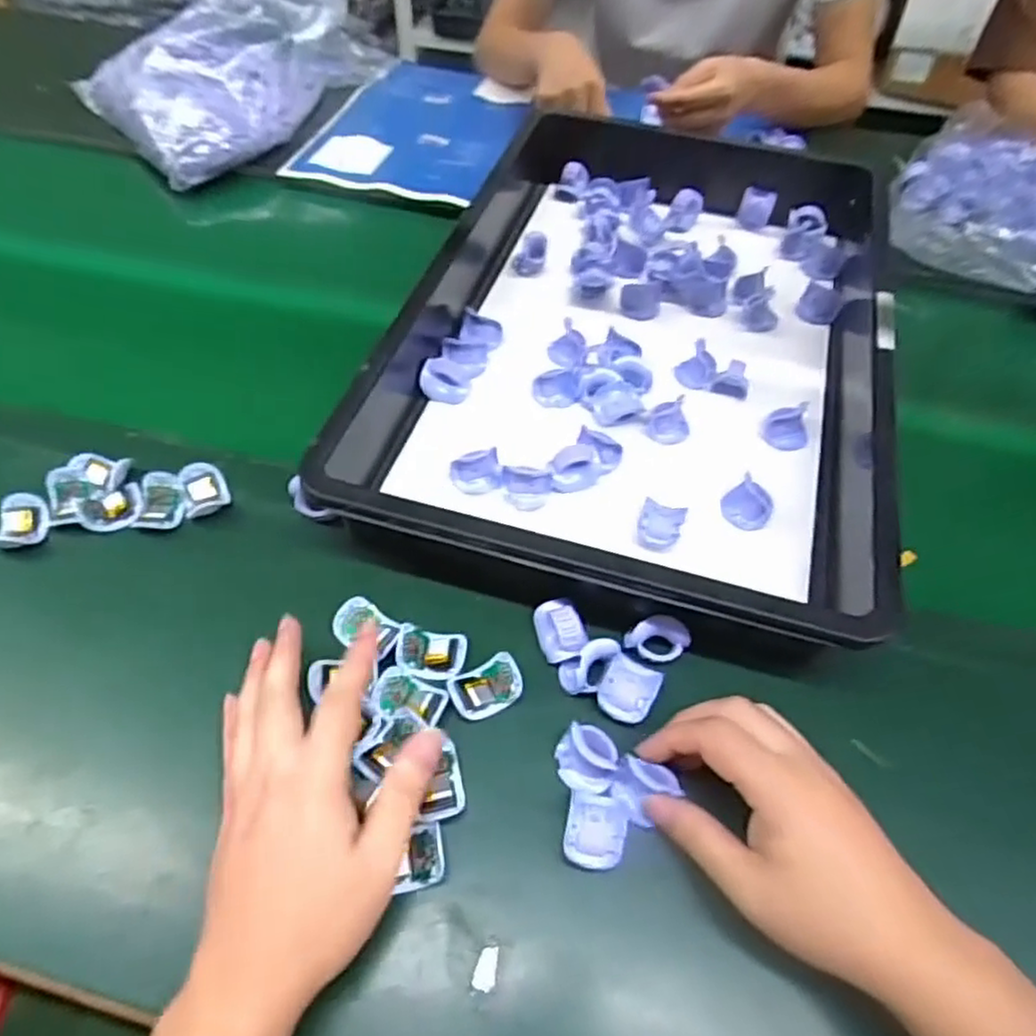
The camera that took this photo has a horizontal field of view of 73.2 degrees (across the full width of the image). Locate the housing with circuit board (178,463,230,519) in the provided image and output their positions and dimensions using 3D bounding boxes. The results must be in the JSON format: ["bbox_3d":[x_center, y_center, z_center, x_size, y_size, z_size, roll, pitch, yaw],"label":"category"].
[{"bbox_3d":[-0.229,-0.022,0.510,0.030,0.013,0.037,-16,56,-14],"label":"housing with circuit board"}]

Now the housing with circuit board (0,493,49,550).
[{"bbox_3d":[-0.348,0.003,0.488,0.031,0.016,0.040,-4,54,-6],"label":"housing with circuit board"}]

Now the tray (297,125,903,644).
[{"bbox_3d":[0.112,-0.156,0.588,0.359,0.088,0.542,16,54,8],"label":"tray"}]

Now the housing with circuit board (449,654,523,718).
[{"bbox_3d":[-0.020,0.103,0.425,0.042,0.018,0.030,-23,58,-19],"label":"housing with circuit board"}]

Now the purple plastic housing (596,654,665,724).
[{"bbox_3d":[0.066,0.104,0.421,0.033,0.012,0.034,24,56,14],"label":"purple plastic housing"}]

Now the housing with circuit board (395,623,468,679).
[{"bbox_3d":[-0.055,0.083,0.437,0.043,0.014,0.031,9,54,4],"label":"housing with circuit board"}]

